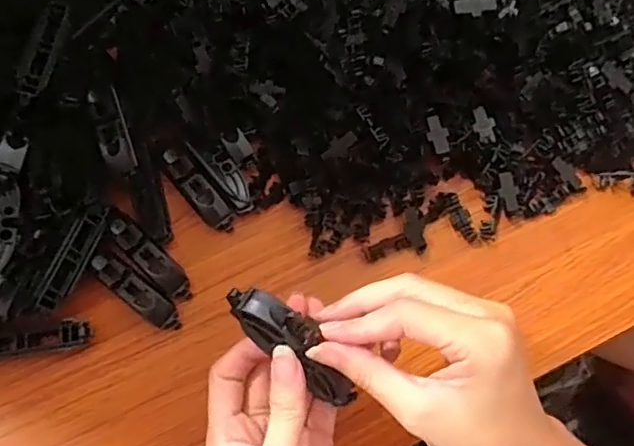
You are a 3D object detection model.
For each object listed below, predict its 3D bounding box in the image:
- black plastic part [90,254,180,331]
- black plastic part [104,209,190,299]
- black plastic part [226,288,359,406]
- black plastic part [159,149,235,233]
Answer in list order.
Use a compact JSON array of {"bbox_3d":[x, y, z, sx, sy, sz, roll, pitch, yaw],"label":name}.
[{"bbox_3d":[-0.114,0.044,0.352,0.064,0.014,0.017,36,75,11],"label":"black plastic part"},{"bbox_3d":[-0.107,0.020,0.359,0.018,0.014,0.073,-44,91,-13],"label":"black plastic part"},{"bbox_3d":[-0.009,0.060,0.274,0.024,0.012,0.081,-44,103,-13],"label":"black plastic part"},{"bbox_3d":[-0.081,-0.023,0.375,0.017,0.020,0.067,-39,75,-12],"label":"black plastic part"}]

